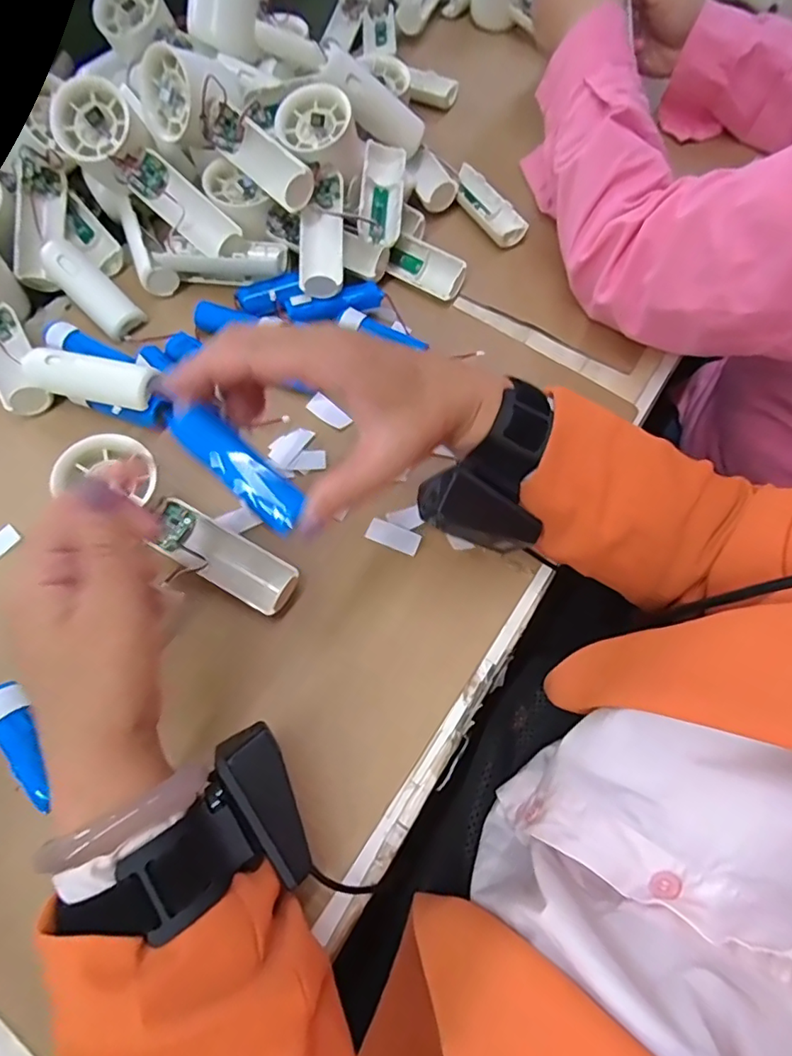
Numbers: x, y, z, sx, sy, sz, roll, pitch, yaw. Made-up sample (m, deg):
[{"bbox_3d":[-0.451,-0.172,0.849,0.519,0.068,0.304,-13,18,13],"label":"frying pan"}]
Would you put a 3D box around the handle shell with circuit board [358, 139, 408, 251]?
[{"bbox_3d":[-0.010,-0.268,0.439,0.033,0.022,0.091,4,66,0],"label":"handle shell with circuit board"}]

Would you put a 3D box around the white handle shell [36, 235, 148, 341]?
[{"bbox_3d":[-0.235,-0.186,0.425,0.094,0.015,0.033,45,73,3],"label":"white handle shell"}]

